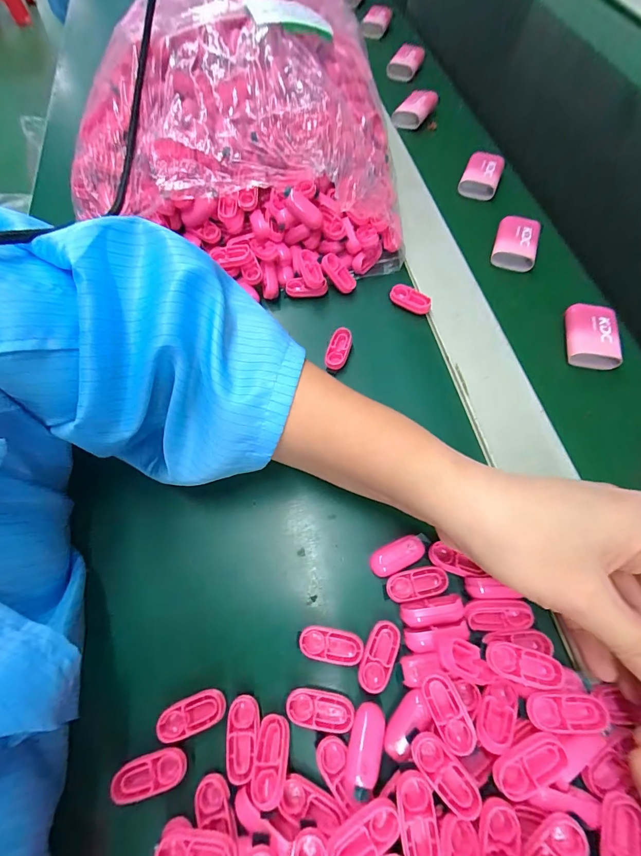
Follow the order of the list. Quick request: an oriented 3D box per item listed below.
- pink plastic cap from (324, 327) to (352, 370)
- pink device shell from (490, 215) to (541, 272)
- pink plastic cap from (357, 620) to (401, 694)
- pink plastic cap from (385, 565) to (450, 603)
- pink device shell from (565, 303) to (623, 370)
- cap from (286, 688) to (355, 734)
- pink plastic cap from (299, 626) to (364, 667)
[{"bbox_3d":[0.014,-0.060,0.286,0.014,0.008,0.033,18,79,11],"label":"pink plastic cap"},{"bbox_3d":[0.173,-0.164,0.337,0.036,0.019,0.049,17,66,10],"label":"pink device shell"},{"bbox_3d":[0.031,0.120,0.199,0.017,0.004,0.034,17,66,11],"label":"pink plastic cap"},{"bbox_3d":[0.055,0.089,0.216,0.033,0.006,0.015,-12,64,-3],"label":"pink plastic cap"},{"bbox_3d":[0.204,-0.069,0.287,0.034,0.017,0.048,9,65,6],"label":"pink device shell"},{"bbox_3d":[0.000,0.142,0.191,0.034,0.004,0.016,9,65,7],"label":"cap"},{"bbox_3d":[0.006,0.117,0.204,0.034,0.004,0.017,8,65,6],"label":"pink plastic cap"}]

